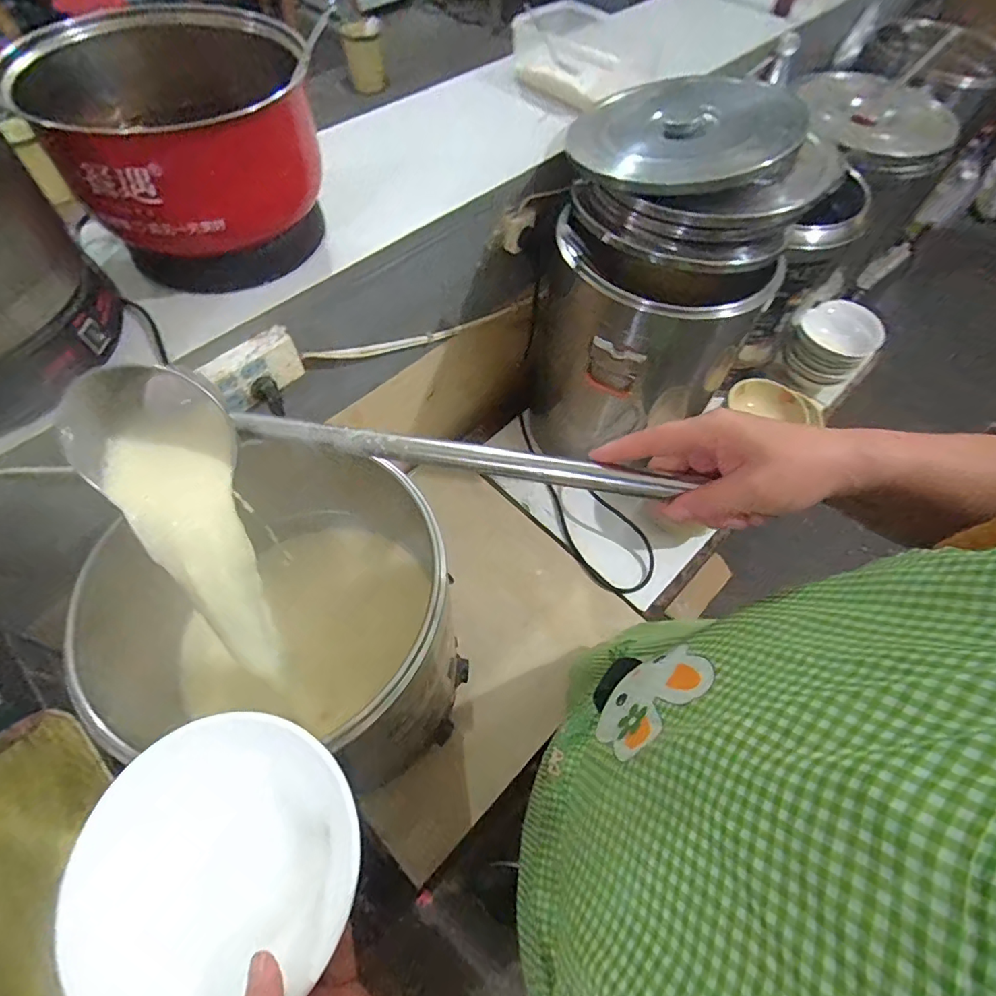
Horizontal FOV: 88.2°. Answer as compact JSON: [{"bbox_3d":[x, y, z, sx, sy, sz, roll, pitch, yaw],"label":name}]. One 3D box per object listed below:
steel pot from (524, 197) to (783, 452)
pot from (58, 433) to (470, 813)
[{"bbox_3d":[0.268,-0.290,1.063,0.350,0.534,0.338,2,59,-3],"label":"steel pot"},{"bbox_3d":[-0.240,0.172,0.719,0.350,0.437,0.371,3,59,-2],"label":"pot"}]

